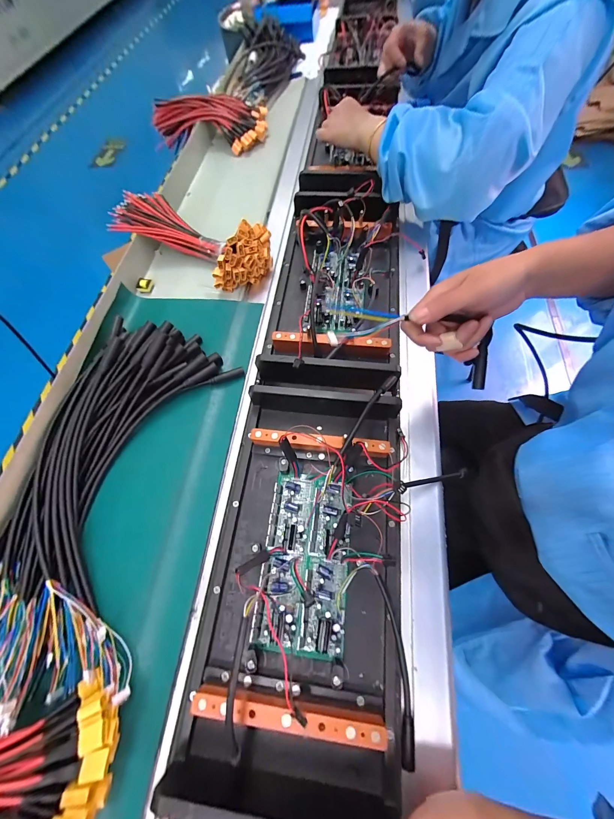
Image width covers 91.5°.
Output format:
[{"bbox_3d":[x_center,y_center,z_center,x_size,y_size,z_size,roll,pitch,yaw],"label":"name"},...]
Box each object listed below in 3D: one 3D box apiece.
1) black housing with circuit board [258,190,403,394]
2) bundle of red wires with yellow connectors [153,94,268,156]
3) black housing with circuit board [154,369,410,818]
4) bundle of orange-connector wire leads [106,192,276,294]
[{"bbox_3d":[0.047,-0.209,0.469,0.194,0.075,0.367,5,65,6],"label":"black housing with circuit board"},{"bbox_3d":[-0.217,-0.655,0.682,0.261,0.067,0.139,-12,64,-2],"label":"bundle of red wires with yellow connectors"},{"bbox_3d":[0.003,0.136,0.317,0.197,0.079,0.389,6,67,4],"label":"black housing with circuit board"},{"bbox_3d":[-0.185,-0.283,0.495,0.245,0.069,0.116,27,69,15],"label":"bundle of orange-connector wire leads"}]

